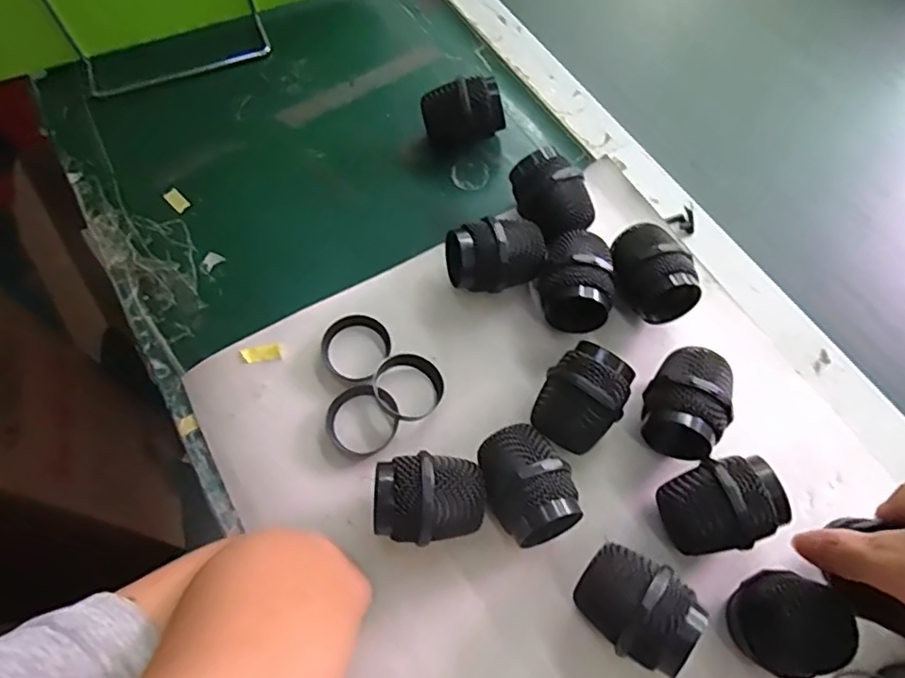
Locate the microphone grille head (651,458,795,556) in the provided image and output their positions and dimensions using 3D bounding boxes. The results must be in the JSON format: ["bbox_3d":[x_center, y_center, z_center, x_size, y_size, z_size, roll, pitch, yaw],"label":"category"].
[{"bbox_3d":[0.146,0.092,0.323,0.056,0.049,0.045,-21,68,-10],"label":"microphone grille head"}]

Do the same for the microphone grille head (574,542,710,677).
[{"bbox_3d":[0.093,0.136,0.300,0.057,0.042,0.045,25,68,10],"label":"microphone grille head"}]

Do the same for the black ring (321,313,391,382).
[{"bbox_3d":[-0.062,0.005,0.380,0.044,0.010,0.044,0,66,-1],"label":"black ring"}]

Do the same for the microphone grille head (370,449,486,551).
[{"bbox_3d":[-0.012,0.089,0.326,0.059,0.049,0.044,1,66,0],"label":"microphone grille head"}]

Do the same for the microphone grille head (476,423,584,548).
[{"bbox_3d":[0.041,0.081,0.328,0.046,0.047,0.061,-11,66,-6],"label":"microphone grille head"}]

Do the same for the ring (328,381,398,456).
[{"bbox_3d":[-0.057,0.050,0.362,0.039,0.012,0.043,-32,70,-14],"label":"ring"}]

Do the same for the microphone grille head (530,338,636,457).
[{"bbox_3d":[0.076,0.037,0.351,0.044,0.046,0.058,34,69,13],"label":"microphone grille head"}]

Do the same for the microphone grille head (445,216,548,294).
[{"bbox_3d":[0.028,-0.052,0.388,0.064,0.052,0.040,-8,66,-5],"label":"microphone grille head"}]

